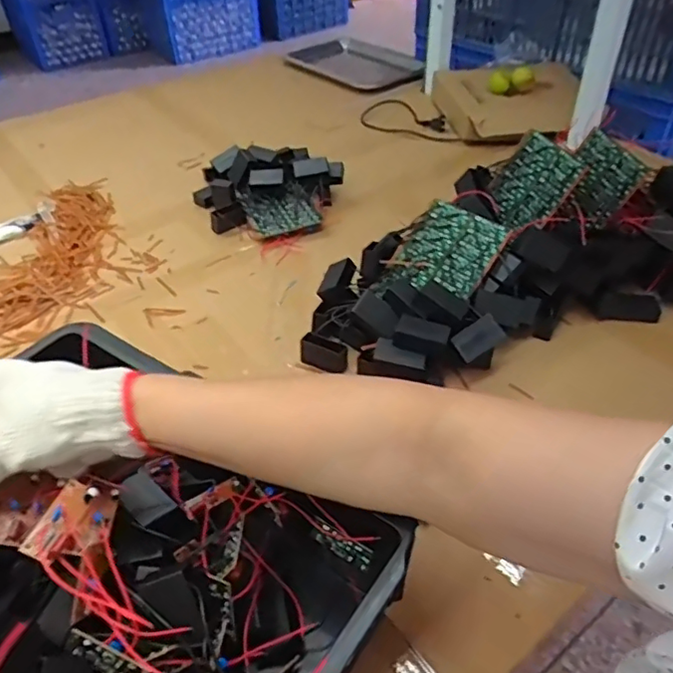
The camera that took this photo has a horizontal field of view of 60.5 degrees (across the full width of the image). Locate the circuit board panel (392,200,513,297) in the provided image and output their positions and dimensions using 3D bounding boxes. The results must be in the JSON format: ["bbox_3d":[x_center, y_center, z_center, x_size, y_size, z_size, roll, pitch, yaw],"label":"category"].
[{"bbox_3d":[0.117,-0.091,0.602,0.092,0.010,0.099,31,79,25],"label":"circuit board panel"}]

